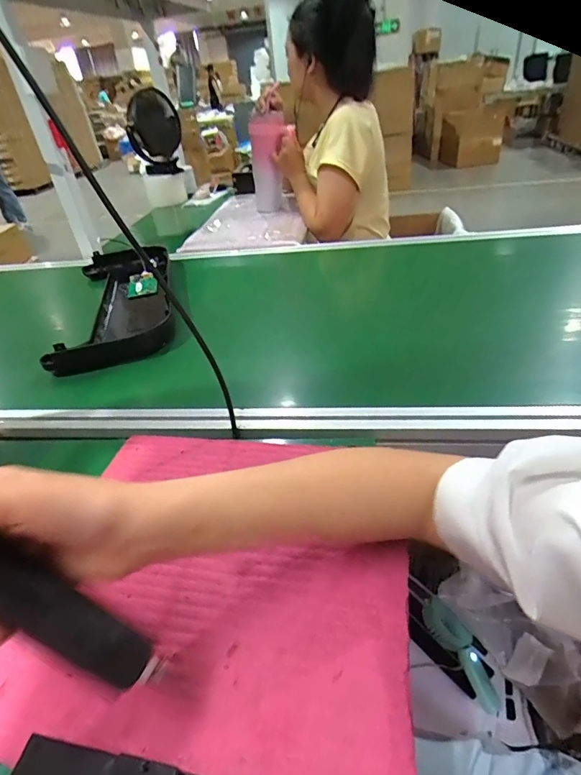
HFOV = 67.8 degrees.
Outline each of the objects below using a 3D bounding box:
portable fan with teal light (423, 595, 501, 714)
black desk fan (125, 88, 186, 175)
[{"bbox_3d":[0.336,0.516,0.848,0.057,0.046,0.207,-21,59,-18],"label":"portable fan with teal light"},{"bbox_3d":[-0.461,-0.859,1.491,0.168,0.253,0.117,-9,36,-2],"label":"black desk fan"}]

